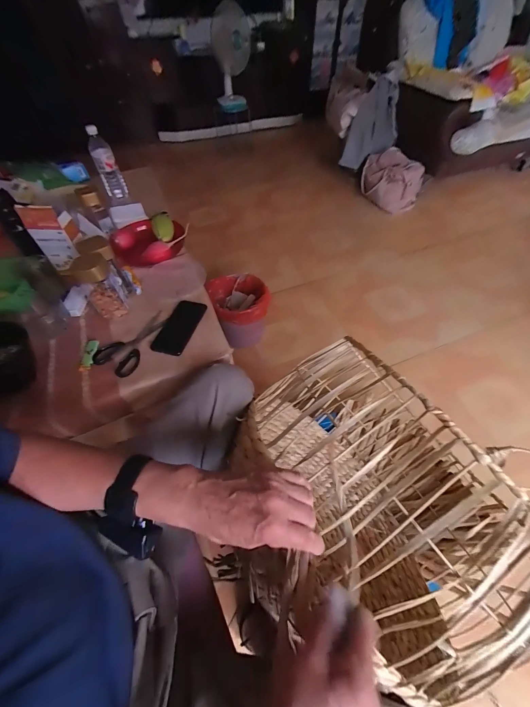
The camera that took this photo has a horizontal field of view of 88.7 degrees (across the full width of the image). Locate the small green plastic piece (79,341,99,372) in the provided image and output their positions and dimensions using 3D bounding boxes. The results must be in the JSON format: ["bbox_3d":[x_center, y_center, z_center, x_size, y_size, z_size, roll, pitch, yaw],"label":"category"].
[{"bbox_3d":[-0.391,0.004,0.601,0.024,0.012,0.080,-9,54,-5],"label":"small green plastic piece"}]

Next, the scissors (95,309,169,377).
[{"bbox_3d":[-0.311,-0.031,0.633,0.104,0.006,0.184,13,55,10],"label":"scissors"}]

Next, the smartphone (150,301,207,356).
[{"bbox_3d":[-0.205,-0.064,0.651,0.077,0.010,0.161,14,55,11],"label":"smartphone"}]

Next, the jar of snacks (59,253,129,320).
[{"bbox_3d":[-0.391,-0.161,0.644,0.090,0.138,0.077,37,63,25],"label":"jar of snacks"}]

